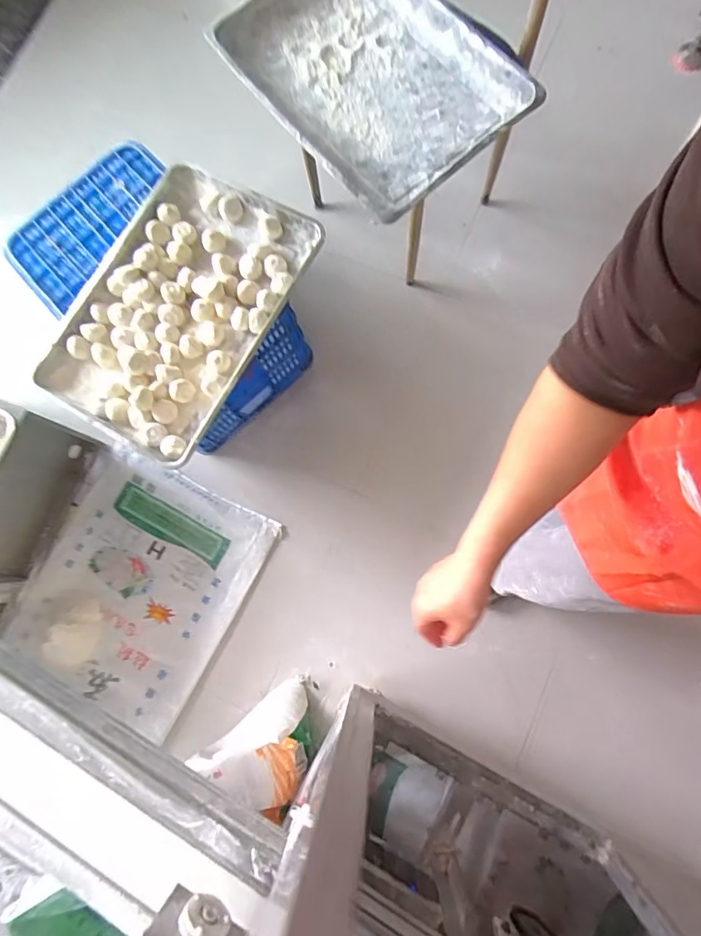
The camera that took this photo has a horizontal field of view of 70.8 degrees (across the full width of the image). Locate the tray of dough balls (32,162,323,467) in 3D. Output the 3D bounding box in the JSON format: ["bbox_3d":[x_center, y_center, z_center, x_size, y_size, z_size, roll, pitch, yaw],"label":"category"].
[{"bbox_3d":[-0.361,-0.335,1.023,0.390,0.061,0.564,29,83,9],"label":"tray of dough balls"}]

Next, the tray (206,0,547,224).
[{"bbox_3d":[0.034,-0.746,0.944,0.358,0.077,0.530,-39,79,1],"label":"tray"}]

